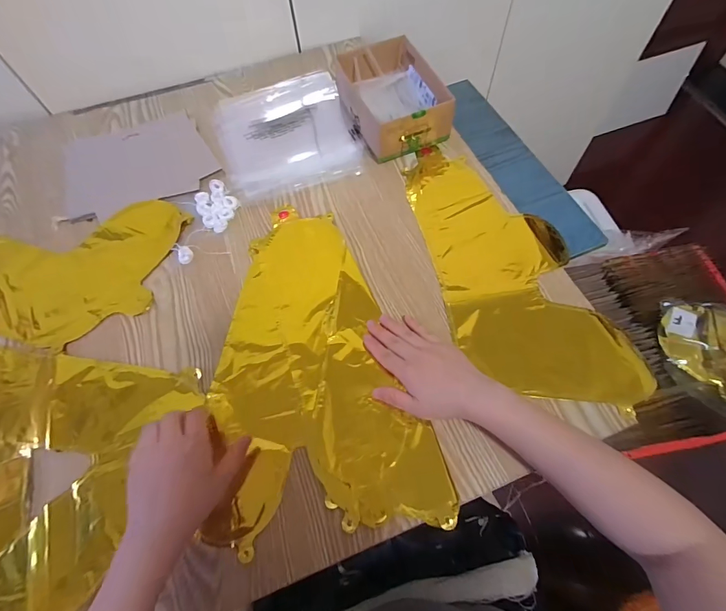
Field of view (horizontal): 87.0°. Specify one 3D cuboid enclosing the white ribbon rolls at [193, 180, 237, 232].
[{"bbox_3d":[-0.214,-0.145,0.561,0.057,0.009,0.084,-36,67,-14],"label":"white ribbon rolls"}]

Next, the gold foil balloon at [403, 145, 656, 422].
[{"bbox_3d":[0.182,-0.060,0.496,0.185,0.006,0.402,-16,63,-5],"label":"gold foil balloon"}]

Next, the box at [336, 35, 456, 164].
[{"bbox_3d":[0.045,-0.316,0.592,0.121,0.070,0.179,-18,63,-6],"label":"box"}]

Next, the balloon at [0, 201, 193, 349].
[{"bbox_3d":[-0.461,-0.065,0.537,0.386,0.018,0.224,9,64,7],"label":"balloon"}]

